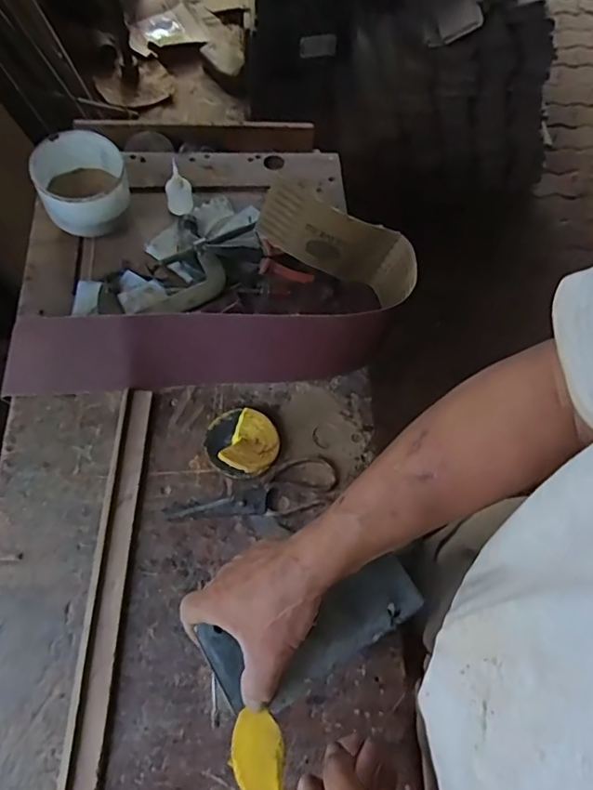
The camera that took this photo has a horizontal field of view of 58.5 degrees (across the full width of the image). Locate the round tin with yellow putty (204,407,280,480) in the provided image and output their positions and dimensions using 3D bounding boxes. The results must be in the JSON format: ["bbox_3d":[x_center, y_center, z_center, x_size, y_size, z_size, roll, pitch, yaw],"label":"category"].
[{"bbox_3d":[-0.069,0.054,0.655,0.093,0.034,0.087,2,66,-4],"label":"round tin with yellow putty"}]

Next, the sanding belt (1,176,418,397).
[{"bbox_3d":[-0.118,-0.126,0.742,0.553,0.191,0.192,-11,68,-9],"label":"sanding belt"}]

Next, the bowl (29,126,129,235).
[{"bbox_3d":[-0.302,-0.295,0.765,0.121,0.104,0.123,-19,68,-11],"label":"bowl"}]

